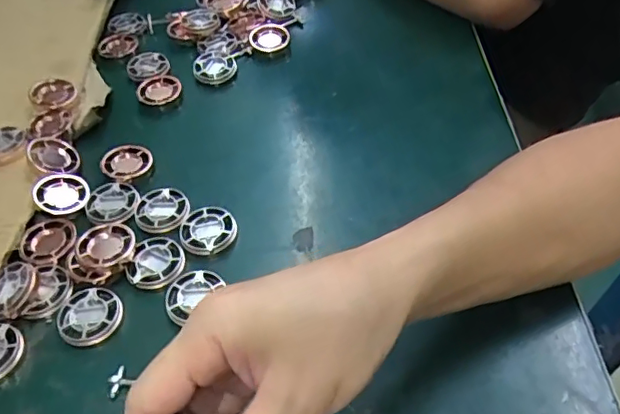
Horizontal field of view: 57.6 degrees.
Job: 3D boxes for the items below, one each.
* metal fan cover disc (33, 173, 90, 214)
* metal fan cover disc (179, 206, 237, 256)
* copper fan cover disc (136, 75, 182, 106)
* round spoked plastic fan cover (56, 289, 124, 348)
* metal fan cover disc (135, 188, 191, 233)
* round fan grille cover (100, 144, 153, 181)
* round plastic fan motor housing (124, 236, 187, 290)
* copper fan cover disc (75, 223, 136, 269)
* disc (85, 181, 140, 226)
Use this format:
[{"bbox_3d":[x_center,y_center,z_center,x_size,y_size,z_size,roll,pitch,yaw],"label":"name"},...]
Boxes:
[{"bbox_3d":[-0.187,-0.011,0.425,0.037,0.010,0.035,-17,60,-24],"label":"metal fan cover disc"},{"bbox_3d":[-0.072,0.015,0.398,0.038,0.004,0.039,-2,48,2],"label":"metal fan cover disc"},{"bbox_3d":[-0.136,-0.107,0.506,0.039,0.007,0.037,-2,48,2],"label":"copper fan cover disc"},{"bbox_3d":[-0.141,0.070,0.362,0.039,0.008,0.039,-2,48,2],"label":"round spoked plastic fan cover"},{"bbox_3d":[-0.110,0.001,0.418,0.039,0.004,0.042,-2,48,2],"label":"metal fan cover disc"},{"bbox_3d":[-0.144,-0.035,0.444,0.038,0.007,0.033,-27,52,-19],"label":"round fan grille cover"},{"bbox_3d":[-0.105,0.036,0.383,0.038,0.004,0.040,-2,48,2],"label":"round plastic fan motor housing"},{"bbox_3d":[-0.139,0.025,0.384,0.036,0.004,0.038,-1,48,1],"label":"copper fan cover disc"},{"bbox_3d":[-0.148,-0.004,0.421,0.039,0.004,0.037,-2,48,2],"label":"disc"}]

